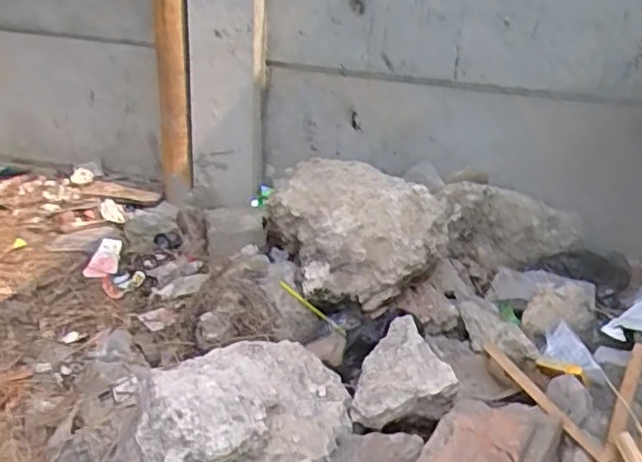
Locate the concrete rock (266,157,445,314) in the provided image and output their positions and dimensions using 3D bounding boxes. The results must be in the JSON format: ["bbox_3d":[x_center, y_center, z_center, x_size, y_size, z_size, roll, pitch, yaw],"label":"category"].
[{"bbox_3d":[0.060,-0.028,1.376,0.290,0.187,0.404,-8,29,-21],"label":"concrete rock"}]

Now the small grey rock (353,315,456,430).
[{"bbox_3d":[0.142,0.238,1.088,0.158,0.091,0.181,6,27,6],"label":"small grey rock"}]

